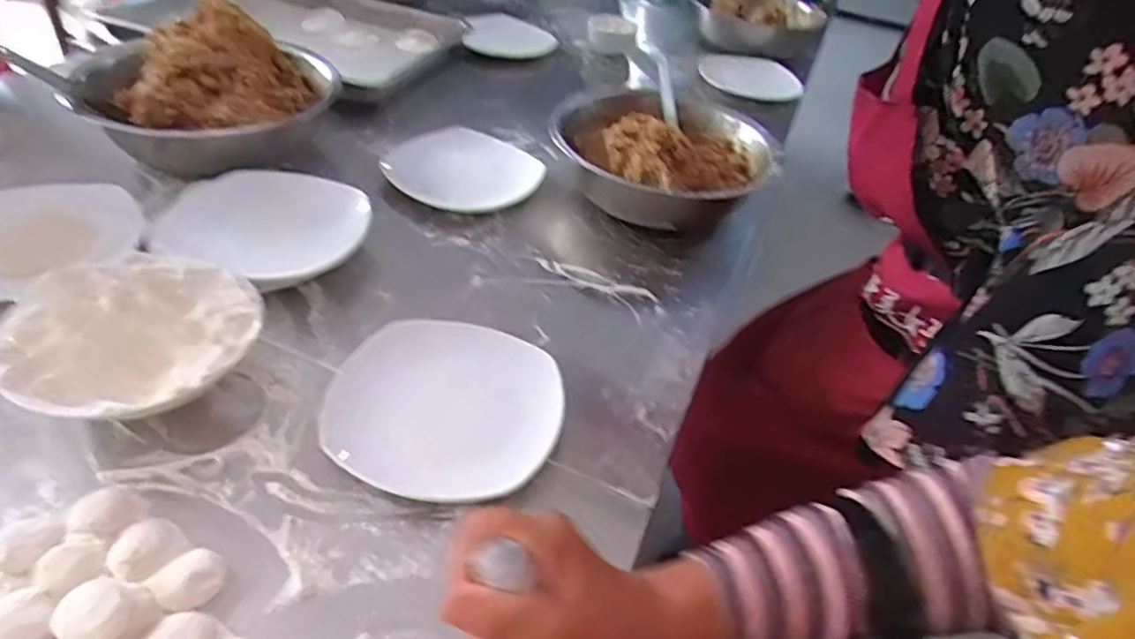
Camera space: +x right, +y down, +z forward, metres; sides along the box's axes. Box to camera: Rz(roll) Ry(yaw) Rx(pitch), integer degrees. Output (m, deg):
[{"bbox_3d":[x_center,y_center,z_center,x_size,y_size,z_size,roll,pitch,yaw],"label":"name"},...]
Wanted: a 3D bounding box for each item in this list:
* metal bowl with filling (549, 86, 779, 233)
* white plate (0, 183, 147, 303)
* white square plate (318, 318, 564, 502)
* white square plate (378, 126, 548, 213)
[{"bbox_3d":[0.117,-0.198,0.829,0.260,0.106,0.279,5,41,-5],"label":"metal bowl with filling"},{"bbox_3d":[-0.516,-0.082,0.620,0.183,0.014,0.185,5,39,-4],"label":"white plate"},{"bbox_3d":[-0.100,0.068,0.529,0.187,0.017,0.177,16,40,10],"label":"white square plate"},{"bbox_3d":[-0.133,-0.186,0.827,0.206,0.038,0.206,27,43,21],"label":"white square plate"}]

